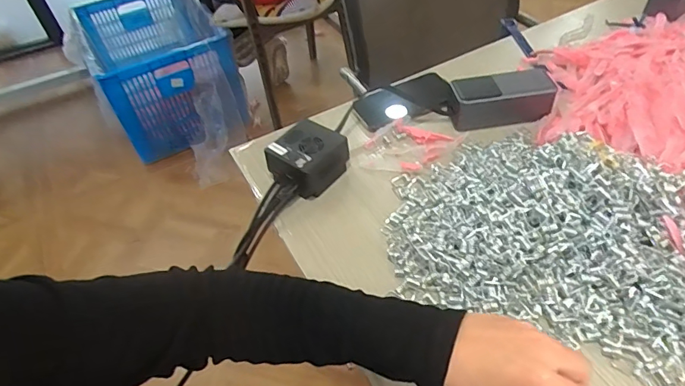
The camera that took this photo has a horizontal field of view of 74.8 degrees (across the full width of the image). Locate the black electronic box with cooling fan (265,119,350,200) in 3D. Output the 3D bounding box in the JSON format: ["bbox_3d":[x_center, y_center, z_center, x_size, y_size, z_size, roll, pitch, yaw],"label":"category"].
[{"bbox_3d":[-0.039,-0.040,0.555,0.081,0.052,0.087,32,58,30],"label":"black electronic box with cooling fan"}]

